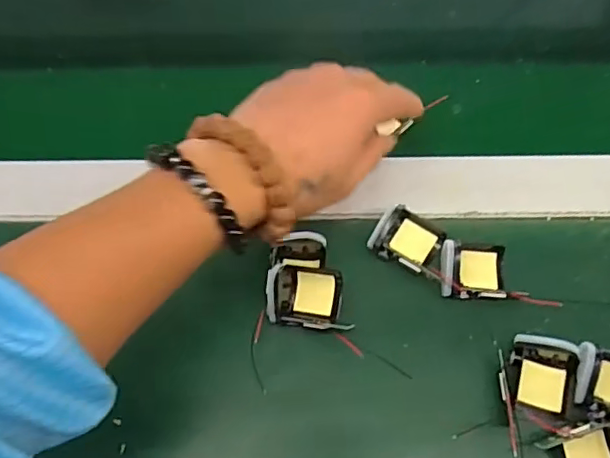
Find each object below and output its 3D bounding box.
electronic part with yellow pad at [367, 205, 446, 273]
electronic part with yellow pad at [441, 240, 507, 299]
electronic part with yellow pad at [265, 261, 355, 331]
[{"bbox_3d":[0.068,0.006,0.370,0.039,0.016,0.042,36,71,16],"label":"electronic part with yellow pad"},{"bbox_3d":[0.108,0.024,0.359,0.044,0.022,0.038,1,65,1],"label":"electronic part with yellow pad"},{"bbox_3d":[0.002,0.043,0.350,0.052,0.022,0.038,11,66,6],"label":"electronic part with yellow pad"}]

